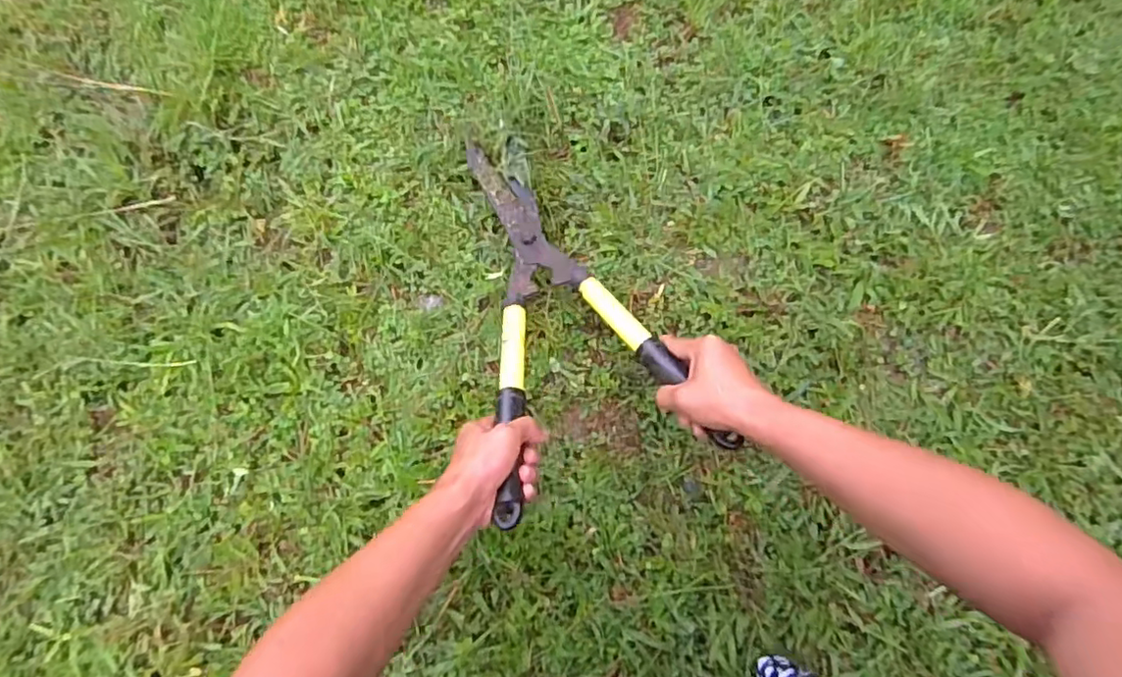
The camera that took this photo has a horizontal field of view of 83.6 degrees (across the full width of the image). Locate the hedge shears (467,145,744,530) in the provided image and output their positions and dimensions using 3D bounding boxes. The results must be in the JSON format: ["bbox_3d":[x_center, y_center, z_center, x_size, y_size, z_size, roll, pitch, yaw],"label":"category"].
[{"bbox_3d":[-0.015,-0.054,0.694,0.185,0.042,0.476,-16,54,-6],"label":"hedge shears"}]

